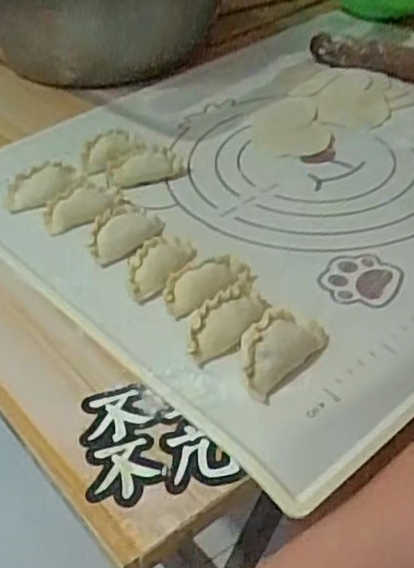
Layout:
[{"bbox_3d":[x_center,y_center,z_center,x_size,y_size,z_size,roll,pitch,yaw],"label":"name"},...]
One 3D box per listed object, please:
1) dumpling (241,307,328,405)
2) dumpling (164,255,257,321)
[{"bbox_3d":[0.038,0.033,0.381,0.030,0.021,0.061,28,48,31],"label":"dumpling"},{"bbox_3d":[0.003,-0.001,0.425,0.061,0.019,0.025,-24,44,-24],"label":"dumpling"}]

